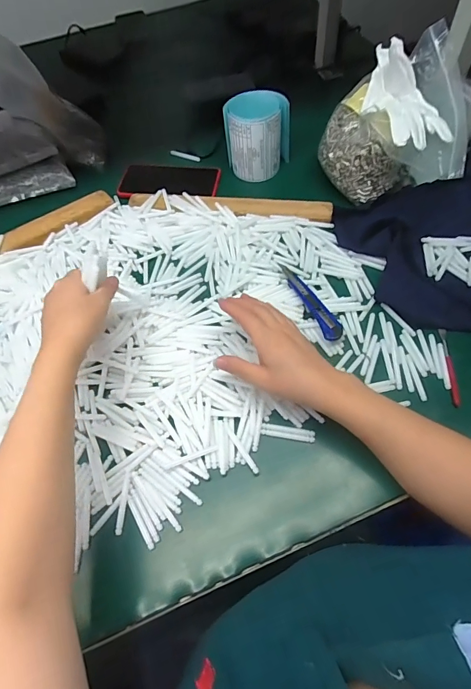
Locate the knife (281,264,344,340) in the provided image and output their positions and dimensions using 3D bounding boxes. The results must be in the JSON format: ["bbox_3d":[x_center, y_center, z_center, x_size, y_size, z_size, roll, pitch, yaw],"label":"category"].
[{"bbox_3d":[0.096,-0.057,0.511,0.023,0.018,0.132,-22,61,-10],"label":"knife"}]

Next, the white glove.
[{"bbox_3d":[0.220,-0.333,0.522,0.096,0.066,0.171,-12,73,-5],"label":"white glove"}]

